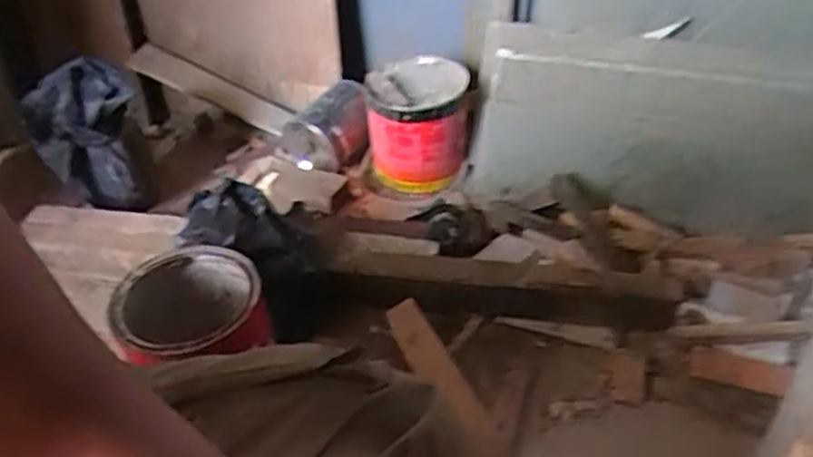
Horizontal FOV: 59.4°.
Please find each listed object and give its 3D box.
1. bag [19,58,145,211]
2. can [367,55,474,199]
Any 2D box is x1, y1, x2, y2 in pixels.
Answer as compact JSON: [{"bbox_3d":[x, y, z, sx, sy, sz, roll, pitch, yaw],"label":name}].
[{"bbox_3d":[-0.450,-0.129,1.014,0.146,0.183,0.159,-22,44,-24],"label":"bag"},{"bbox_3d":[0.019,-0.160,1.121,0.160,0.164,0.160,-2,39,-1],"label":"can"}]

